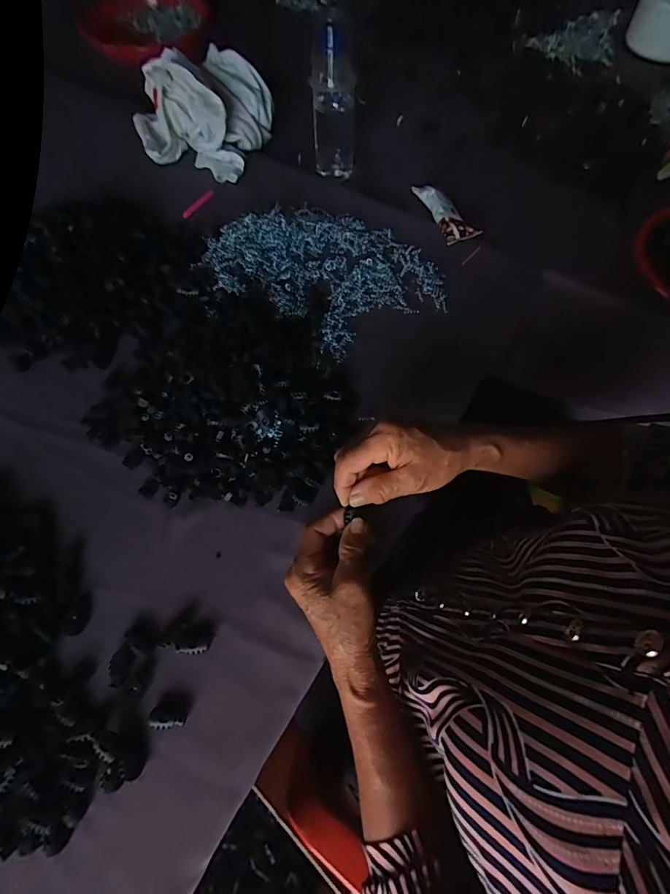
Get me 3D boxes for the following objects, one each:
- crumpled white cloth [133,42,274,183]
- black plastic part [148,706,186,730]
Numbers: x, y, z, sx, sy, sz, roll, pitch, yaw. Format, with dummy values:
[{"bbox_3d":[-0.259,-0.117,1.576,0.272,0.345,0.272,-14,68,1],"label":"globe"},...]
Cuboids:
[{"bbox_3d":[-0.210,-0.515,0.611,0.192,0.087,0.187,18,67,8],"label":"crumpled white cloth"},{"bbox_3d":[-0.136,0.219,0.330,0.028,0.004,0.015,5,66,2],"label":"black plastic part"}]

